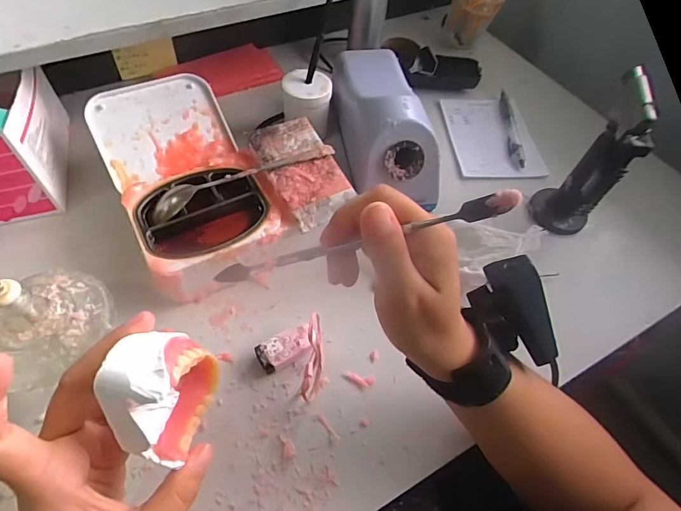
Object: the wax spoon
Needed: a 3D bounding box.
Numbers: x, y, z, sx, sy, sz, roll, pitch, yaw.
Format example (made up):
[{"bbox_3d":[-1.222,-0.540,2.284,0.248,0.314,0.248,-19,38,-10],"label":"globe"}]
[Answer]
[{"bbox_3d":[-0.093,-0.076,0.398,0.176,0.029,0.032,-20,61,-17],"label":"wax spoon"}]

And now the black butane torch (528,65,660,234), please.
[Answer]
[{"bbox_3d":[0.243,-0.086,0.405,0.057,0.175,0.058,35,61,19],"label":"black butane torch"}]

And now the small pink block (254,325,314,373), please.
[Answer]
[{"bbox_3d":[-0.046,0.078,0.349,0.046,0.019,0.025,-22,60,-17],"label":"small pink block"}]

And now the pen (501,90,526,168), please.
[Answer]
[{"bbox_3d":[0.220,-0.163,0.533,0.013,0.014,0.134,4,56,-1],"label":"pen"}]

